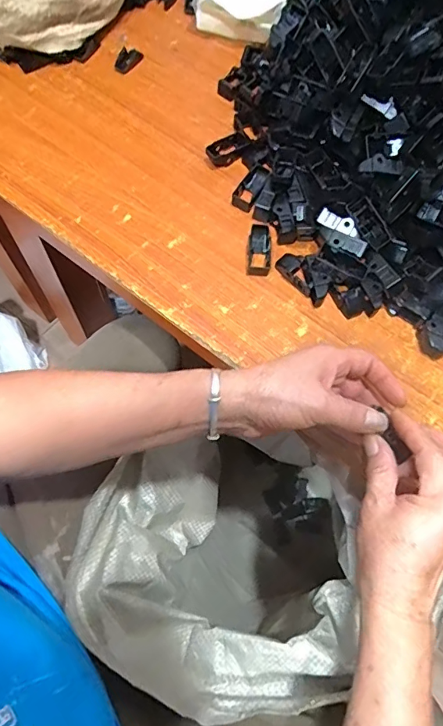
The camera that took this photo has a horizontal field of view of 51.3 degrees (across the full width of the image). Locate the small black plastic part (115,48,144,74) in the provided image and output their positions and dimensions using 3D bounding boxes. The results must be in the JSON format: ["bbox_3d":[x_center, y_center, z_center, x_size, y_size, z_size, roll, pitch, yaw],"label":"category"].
[{"bbox_3d":[-0.111,-0.367,0.555,0.019,0.013,0.040,25,69,7],"label":"small black plastic part"}]

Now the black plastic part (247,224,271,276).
[{"bbox_3d":[0.038,-0.113,0.463,0.023,0.015,0.050,4,68,-2],"label":"black plastic part"}]

